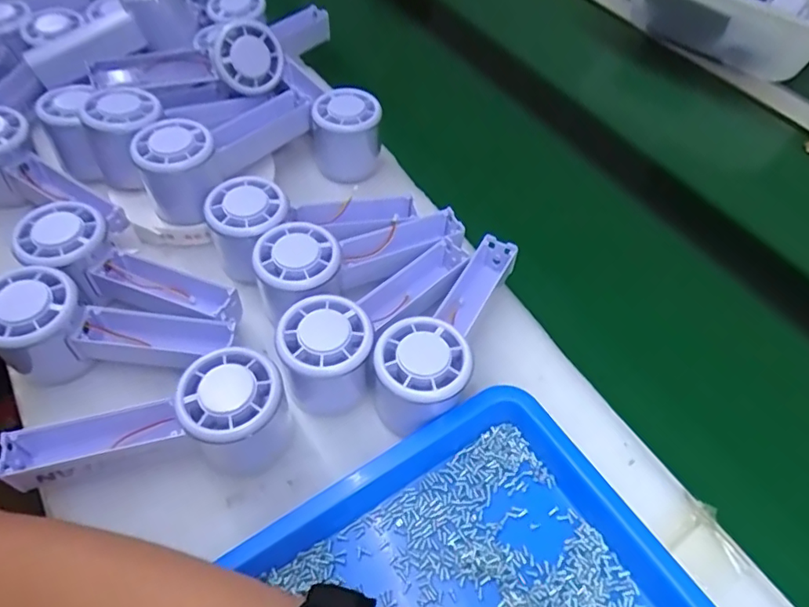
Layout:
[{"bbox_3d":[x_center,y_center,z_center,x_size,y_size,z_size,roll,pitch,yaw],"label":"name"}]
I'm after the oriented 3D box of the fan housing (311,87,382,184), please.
[{"bbox_3d":[-0.051,-0.147,0.500,0.057,0.068,0.048,-3,54,-4],"label":"fan housing"}]

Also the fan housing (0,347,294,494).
[{"bbox_3d":[-0.146,0.070,0.329,0.151,0.061,0.049,-6,54,-7],"label":"fan housing"}]

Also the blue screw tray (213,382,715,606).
[{"bbox_3d":[0.031,0.158,0.292,0.208,0.030,0.177,-26,59,-20],"label":"blue screw tray"}]

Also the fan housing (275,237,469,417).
[{"bbox_3d":[-0.017,0.005,0.382,0.057,0.058,0.156,34,59,21],"label":"fan housing"}]

